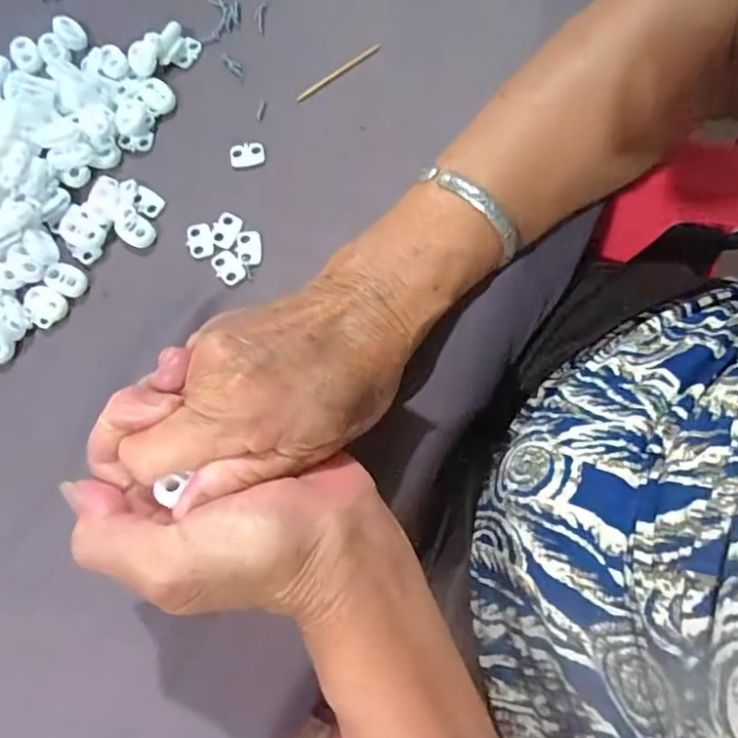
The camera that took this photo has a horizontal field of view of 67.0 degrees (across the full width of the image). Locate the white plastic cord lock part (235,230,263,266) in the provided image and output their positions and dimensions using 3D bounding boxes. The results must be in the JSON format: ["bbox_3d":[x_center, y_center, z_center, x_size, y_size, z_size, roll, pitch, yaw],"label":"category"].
[{"bbox_3d":[-0.062,-0.063,0.289,0.013,0.004,0.019,-5,78,0],"label":"white plastic cord lock part"}]

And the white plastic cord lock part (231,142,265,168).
[{"bbox_3d":[-0.066,-0.115,0.301,0.018,0.004,0.013,-6,78,0],"label":"white plastic cord lock part"}]

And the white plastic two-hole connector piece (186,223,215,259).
[{"bbox_3d":[-0.088,-0.067,0.290,0.013,0.004,0.018,-10,78,-1],"label":"white plastic two-hole connector piece"}]

